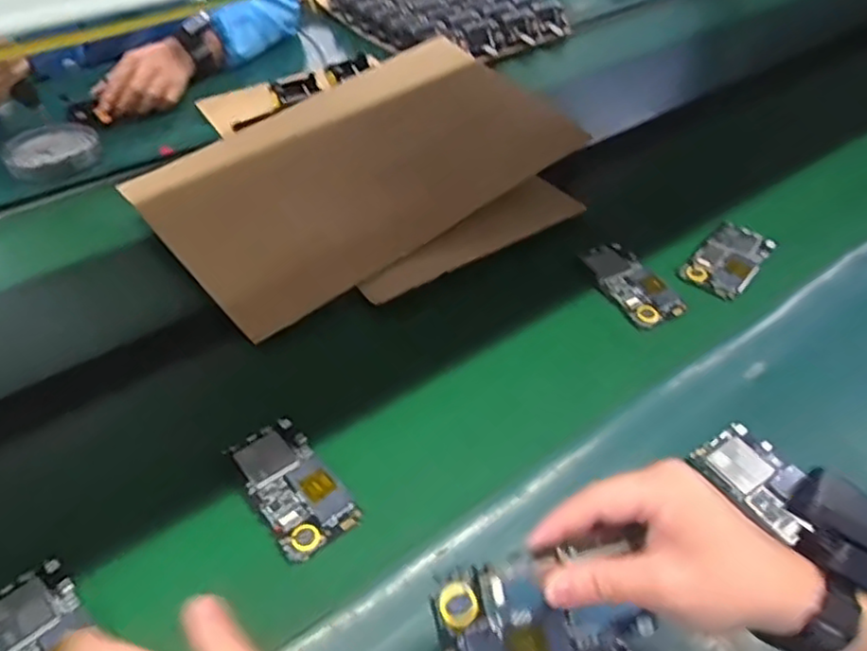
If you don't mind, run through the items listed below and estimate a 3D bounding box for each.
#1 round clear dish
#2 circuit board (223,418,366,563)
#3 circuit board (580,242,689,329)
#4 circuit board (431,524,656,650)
[{"bbox_3d":[-0.495,-0.231,0.874,0.108,0.029,0.096,-7,46,-6],"label":"round clear dish"},{"bbox_3d":[-0.116,0.129,0.549,0.062,0.009,0.123,-30,52,-25],"label":"circuit board"},{"bbox_3d":[0.215,-0.047,0.728,0.063,0.010,0.122,-19,48,-16],"label":"circuit board"},{"bbox_3d":[0.063,0.162,0.379,0.118,0.072,0.010,-16,8,-10],"label":"circuit board"}]

